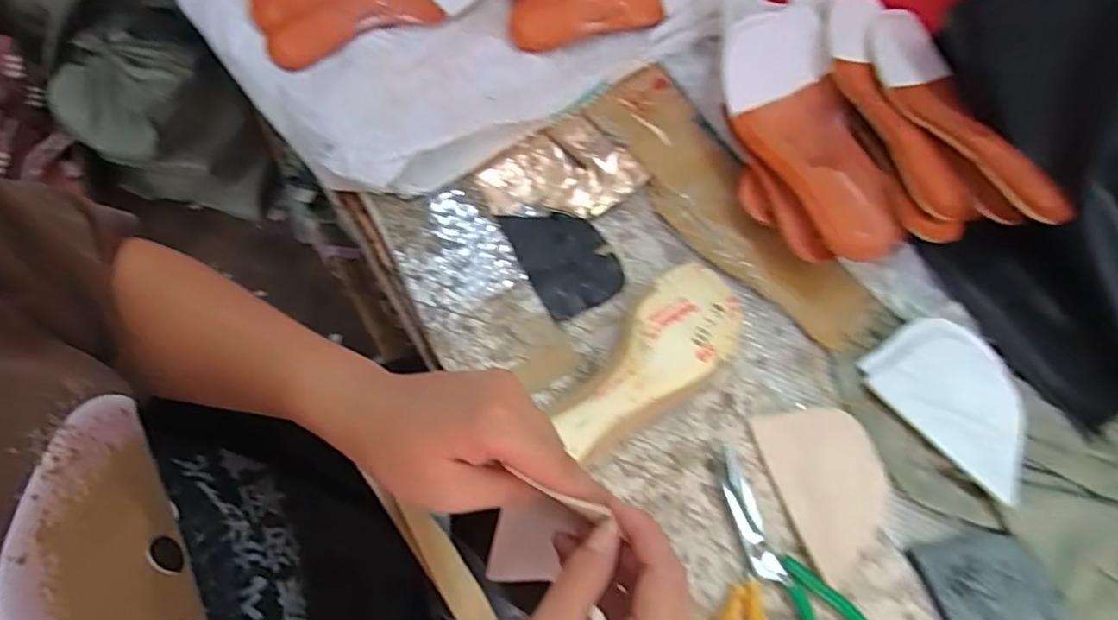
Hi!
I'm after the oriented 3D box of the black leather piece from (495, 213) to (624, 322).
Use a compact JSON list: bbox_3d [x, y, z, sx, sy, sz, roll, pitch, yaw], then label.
[{"bbox_3d":[0.003,-0.048,0.526,0.073,0.005,0.110,-27,69,-18],"label":"black leather piece"}]

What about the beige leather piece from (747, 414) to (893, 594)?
[{"bbox_3d":[0.205,0.128,0.454,0.080,0.005,0.117,-12,65,-12],"label":"beige leather piece"}]

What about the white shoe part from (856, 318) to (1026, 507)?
[{"bbox_3d":[0.314,0.066,0.478,0.087,0.021,0.131,-36,72,-21],"label":"white shoe part"}]

